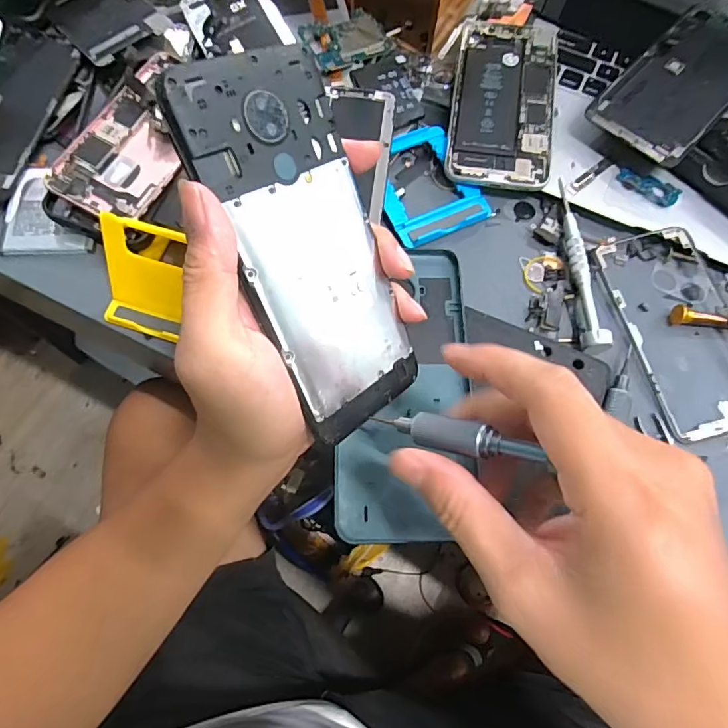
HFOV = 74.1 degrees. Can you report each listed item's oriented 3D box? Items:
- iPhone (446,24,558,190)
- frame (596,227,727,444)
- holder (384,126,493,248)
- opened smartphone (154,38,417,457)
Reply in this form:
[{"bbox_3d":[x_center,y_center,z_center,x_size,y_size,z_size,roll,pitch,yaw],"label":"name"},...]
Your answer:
[{"bbox_3d":[0.105,-0.199,0.363,0.074,0.006,0.149,8,69,1],"label":"iPhone"},{"bbox_3d":[0.210,-0.022,0.311,0.075,0.006,0.149,-11,69,-6],"label":"frame"},{"bbox_3d":[0.043,-0.128,0.345,0.072,0.009,0.085,-27,72,-12],"label":"holder"},{"bbox_3d":[-0.022,-0.050,0.224,0.074,0.005,0.167,-35,116,-31],"label":"opened smartphone"}]

